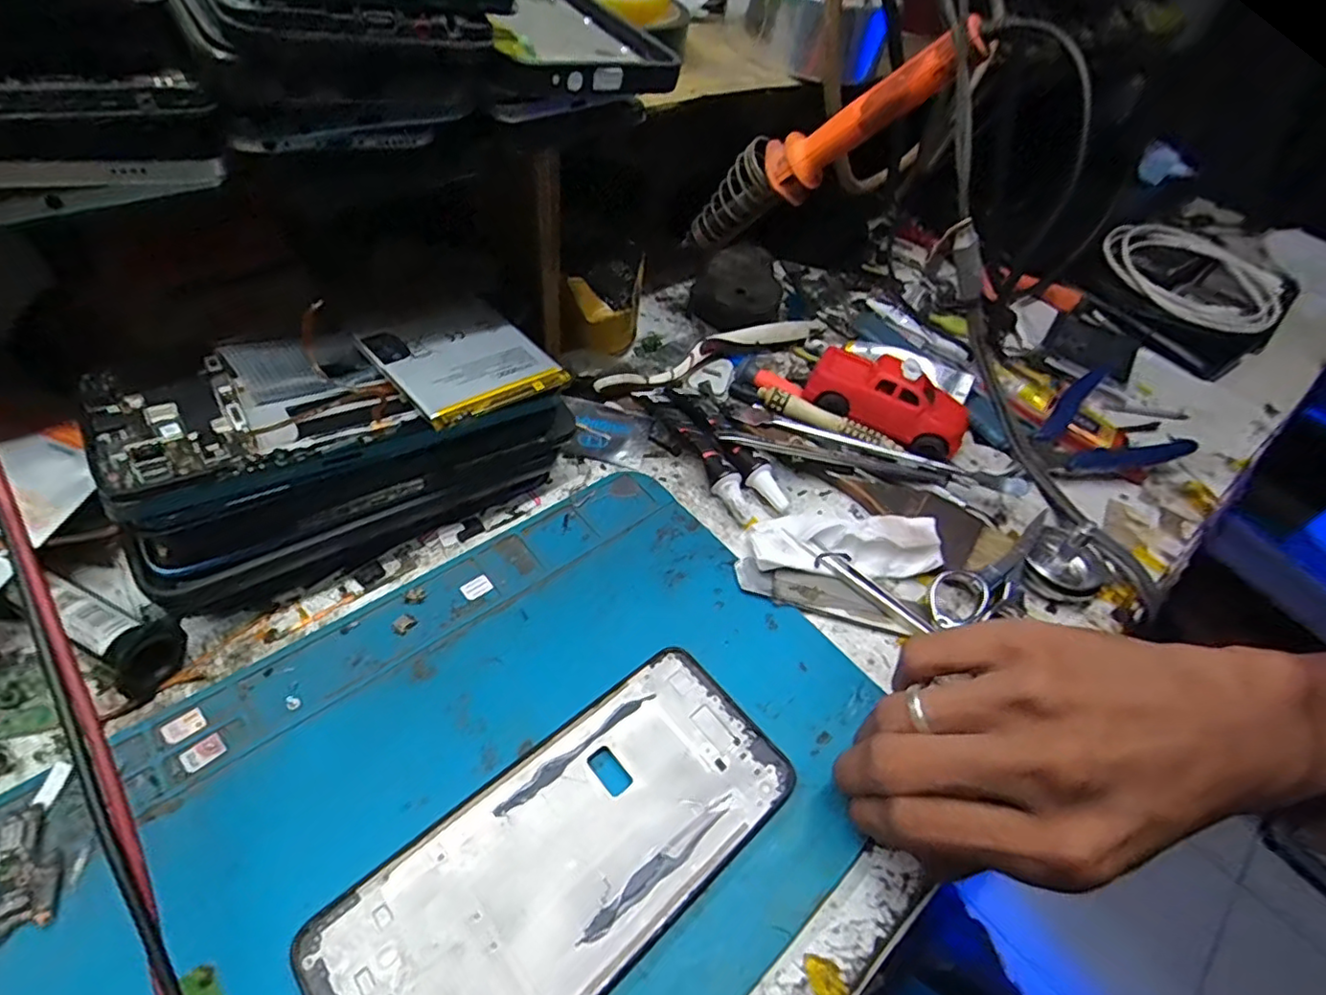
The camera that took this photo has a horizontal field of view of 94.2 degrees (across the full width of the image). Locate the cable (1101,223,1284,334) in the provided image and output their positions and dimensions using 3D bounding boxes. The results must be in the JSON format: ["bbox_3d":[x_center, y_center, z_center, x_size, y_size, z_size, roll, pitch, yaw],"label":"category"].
[{"bbox_3d":[0.480,-0.193,0.537,0.162,0.035,0.135,-9,50,-14],"label":"cable"}]

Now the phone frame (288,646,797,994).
[{"bbox_3d":[-0.030,0.121,0.210,0.159,0.007,0.072,-31,59,-30],"label":"phone frame"}]

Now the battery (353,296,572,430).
[{"bbox_3d":[-0.085,-0.061,0.259,0.063,0.006,0.065,-34,63,-32],"label":"battery"}]

